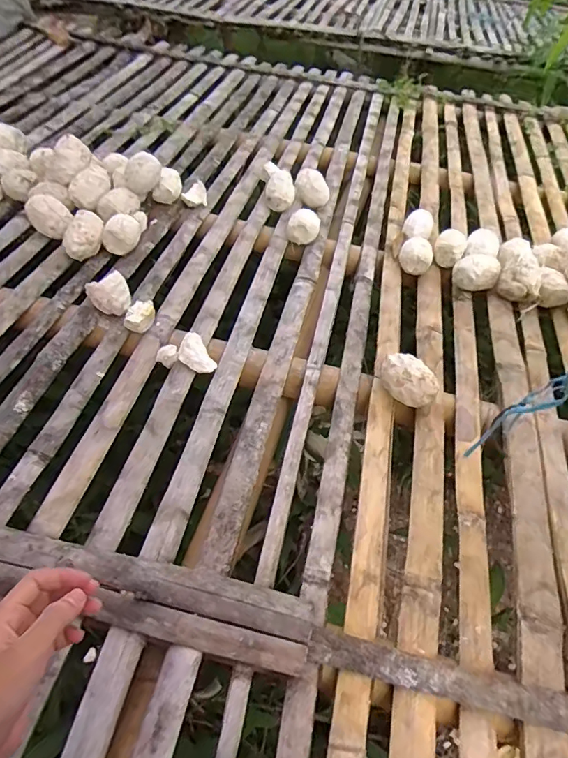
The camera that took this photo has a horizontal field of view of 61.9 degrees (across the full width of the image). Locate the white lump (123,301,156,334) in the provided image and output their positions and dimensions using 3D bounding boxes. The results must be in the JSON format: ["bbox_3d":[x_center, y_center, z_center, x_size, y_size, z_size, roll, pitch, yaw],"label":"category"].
[{"bbox_3d":[-0.230,-0.100,0.766,0.034,0.042,0.058,11,53,2],"label":"white lump"}]

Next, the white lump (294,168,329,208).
[{"bbox_3d":[0.064,-0.426,1.063,0.080,0.069,0.060,-7,55,-11],"label":"white lump"}]

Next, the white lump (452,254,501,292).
[{"bbox_3d":[0.366,-0.202,0.907,0.080,0.053,0.071,4,54,-3],"label":"white lump"}]

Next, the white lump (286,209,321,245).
[{"bbox_3d":[0.041,-0.315,0.981,0.069,0.049,0.081,7,53,0],"label":"white lump"}]

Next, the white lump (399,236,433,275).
[{"bbox_3d":[0.260,-0.242,0.934,0.067,0.055,0.060,23,55,11],"label":"white lump"}]

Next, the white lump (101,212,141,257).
[{"bbox_3d":[-0.300,-0.269,0.890,0.062,0.057,0.077,7,53,0],"label":"white lump"}]

